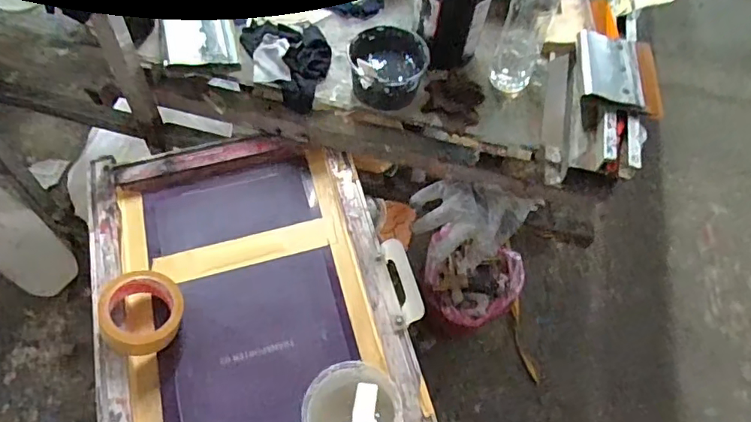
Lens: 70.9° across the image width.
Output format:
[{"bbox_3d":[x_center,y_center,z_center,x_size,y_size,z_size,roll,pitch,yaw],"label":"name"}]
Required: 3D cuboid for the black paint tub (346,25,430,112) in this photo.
[{"bbox_3d":[0.016,-0.203,0.752,0.100,0.076,0.093,2,57,-3],"label":"black paint tub"}]

